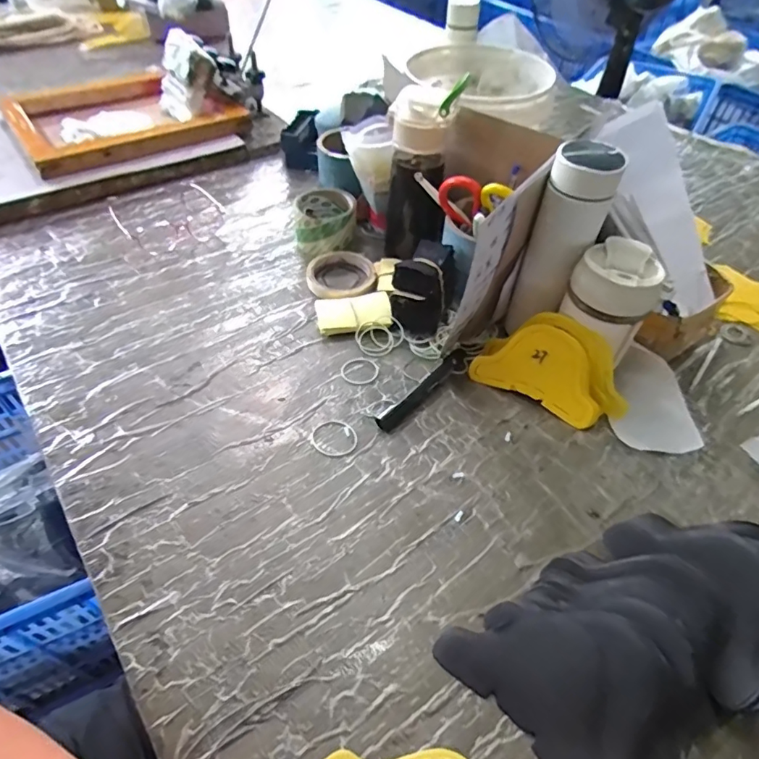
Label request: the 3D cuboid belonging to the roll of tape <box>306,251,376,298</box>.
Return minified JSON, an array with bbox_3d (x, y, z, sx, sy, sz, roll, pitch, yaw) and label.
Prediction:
[{"bbox_3d":[-0.053,-0.142,0.686,0.089,0.018,0.091,1,49,-1],"label":"roll of tape"}]

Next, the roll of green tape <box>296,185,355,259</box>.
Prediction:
[{"bbox_3d":[-0.079,-0.232,0.735,0.087,0.065,0.101,-3,49,-5],"label":"roll of green tape"}]

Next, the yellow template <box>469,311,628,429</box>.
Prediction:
[{"bbox_3d":[0.194,-0.018,0.557,0.160,0.101,0.040,27,26,19],"label":"yellow template"}]

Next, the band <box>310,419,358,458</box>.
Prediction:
[{"bbox_3d":[-0.047,0.061,0.526,0.045,0.004,0.048,1,49,-1],"label":"band"}]

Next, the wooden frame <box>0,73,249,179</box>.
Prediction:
[{"bbox_3d":[-0.459,-0.480,0.913,0.348,0.045,0.292,-29,56,-24],"label":"wooden frame"}]

